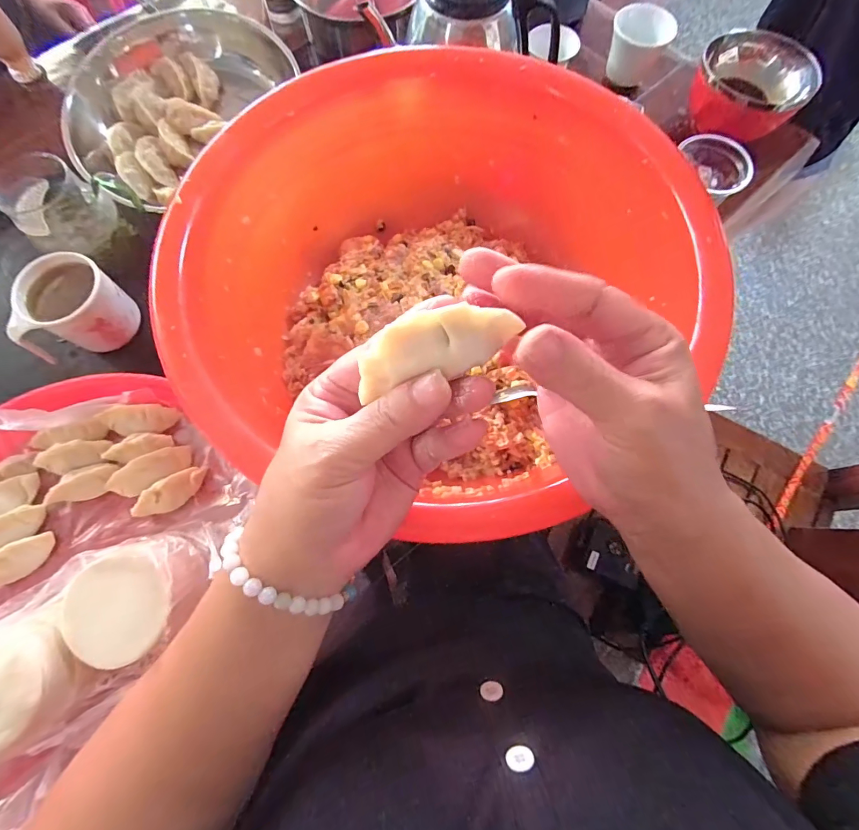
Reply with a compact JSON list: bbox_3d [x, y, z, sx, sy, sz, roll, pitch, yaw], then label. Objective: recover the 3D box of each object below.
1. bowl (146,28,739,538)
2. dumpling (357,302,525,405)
[{"bbox_3d":[0.002,-0.108,0.353,0.387,0.131,0.366,0,73,-1],"label":"bowl"},{"bbox_3d":[0.001,-0.030,0.169,0.066,0.022,0.026,-18,116,13],"label":"dumpling"}]

